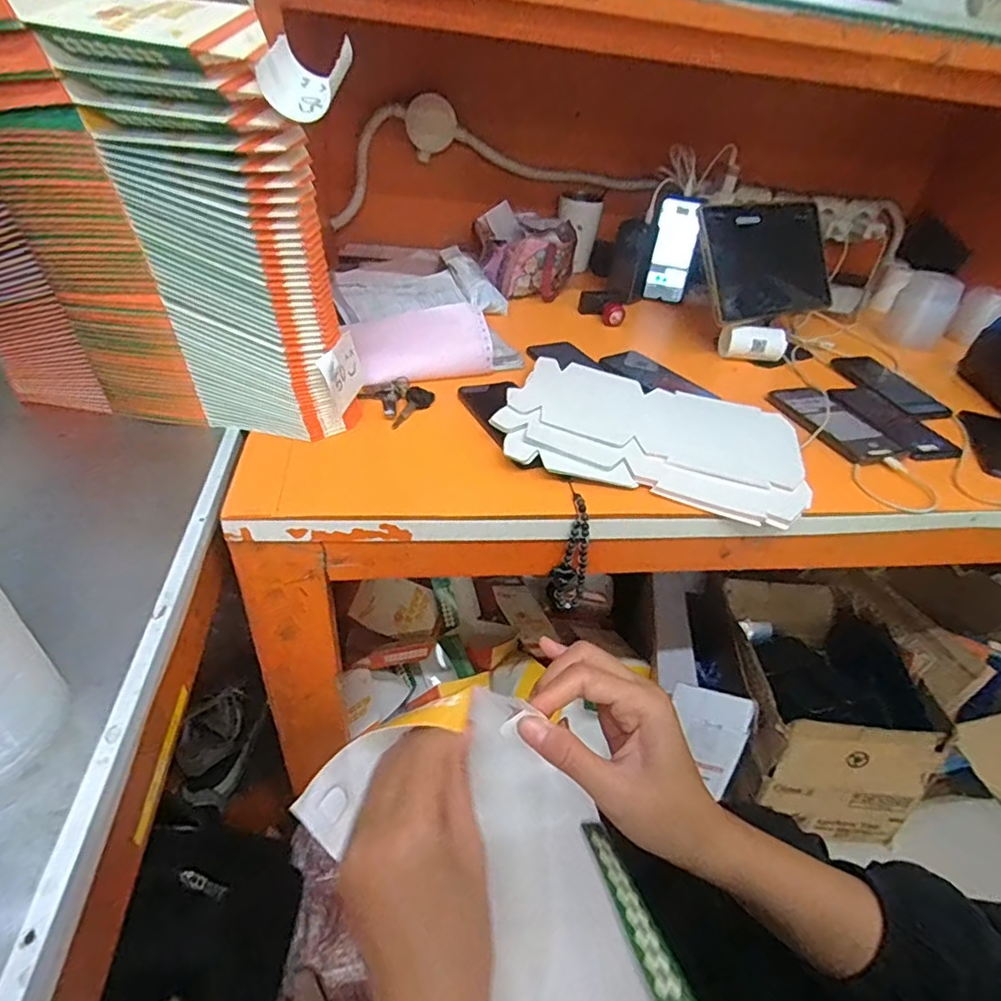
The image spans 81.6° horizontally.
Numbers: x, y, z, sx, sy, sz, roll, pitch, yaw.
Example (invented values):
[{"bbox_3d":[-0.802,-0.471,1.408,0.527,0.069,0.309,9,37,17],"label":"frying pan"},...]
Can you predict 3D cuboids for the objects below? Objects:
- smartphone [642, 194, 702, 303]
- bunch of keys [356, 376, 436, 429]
[{"bbox_3d":[0.305,-0.442,1.026,0.071,0.168,0.010,14,30,15],"label":"smartphone"},{"bbox_3d":[-0.112,-0.120,0.665,0.078,0.016,0.077,-28,49,-35],"label":"bunch of keys"}]

